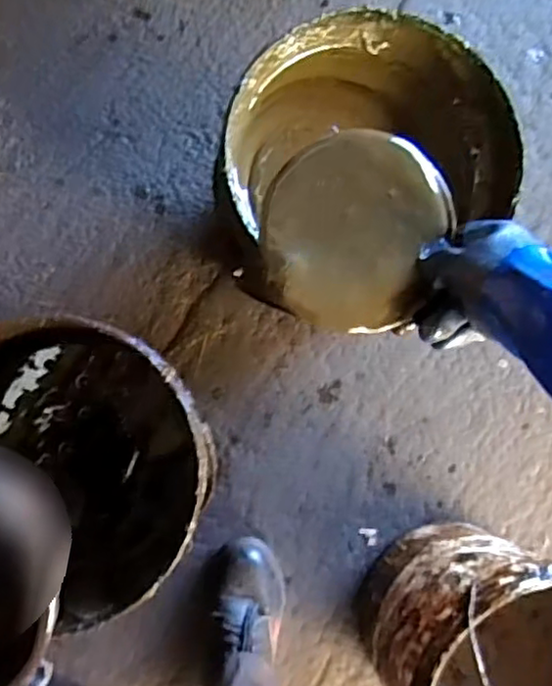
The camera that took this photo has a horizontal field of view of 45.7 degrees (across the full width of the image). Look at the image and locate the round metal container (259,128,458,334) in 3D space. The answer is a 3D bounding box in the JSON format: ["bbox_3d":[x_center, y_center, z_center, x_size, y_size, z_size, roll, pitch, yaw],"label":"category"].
[{"bbox_3d":[0.063,-0.088,0.522,0.140,0.104,0.142,-40,93,3],"label":"round metal container"}]

